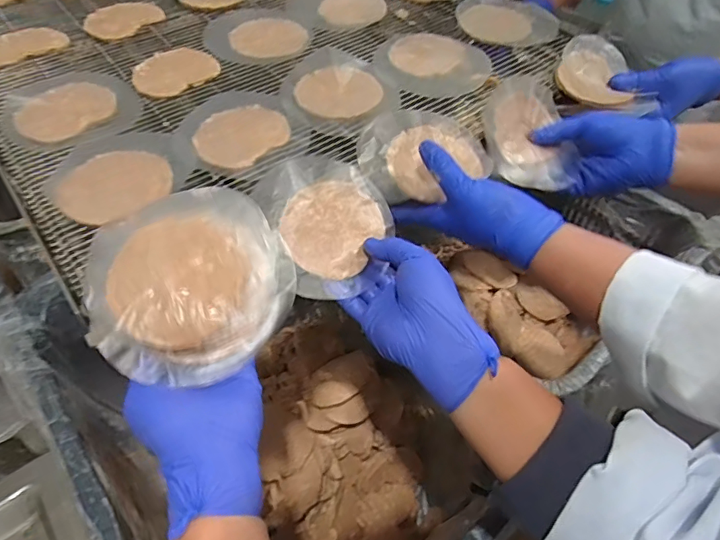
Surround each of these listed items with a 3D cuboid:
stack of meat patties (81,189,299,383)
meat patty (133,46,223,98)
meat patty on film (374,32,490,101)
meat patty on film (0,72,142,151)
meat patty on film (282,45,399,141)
[{"bbox_3d":[-0.117,0.008,0.343,0.133,0.047,0.127,-6,54,-5],"label":"stack of meat patties"},{"bbox_3d":[-0.196,-0.209,0.512,0.068,0.010,0.083,36,59,27],"label":"meat patty"},{"bbox_3d":[0.076,-0.226,0.538,0.118,0.015,0.112,0,50,1],"label":"meat patty on film"},{"bbox_3d":[-0.280,-0.159,0.471,0.116,0.007,0.126,0,54,0],"label":"meat patty on film"},{"bbox_3d":[-0.021,-0.181,0.495,0.110,0.015,0.118,4,50,4],"label":"meat patty on film"}]

